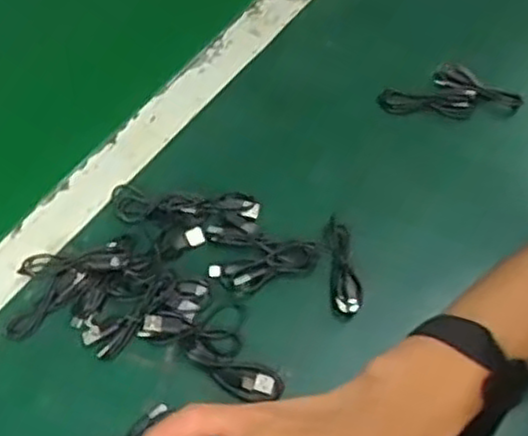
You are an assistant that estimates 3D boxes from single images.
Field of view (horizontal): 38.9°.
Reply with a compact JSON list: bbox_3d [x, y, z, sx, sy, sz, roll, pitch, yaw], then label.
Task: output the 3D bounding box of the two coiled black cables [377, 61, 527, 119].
[{"bbox_3d":[0.159,-0.109,0.642,0.116,0.027,0.047,6,64,2],"label":"two coiled black cables"}]

